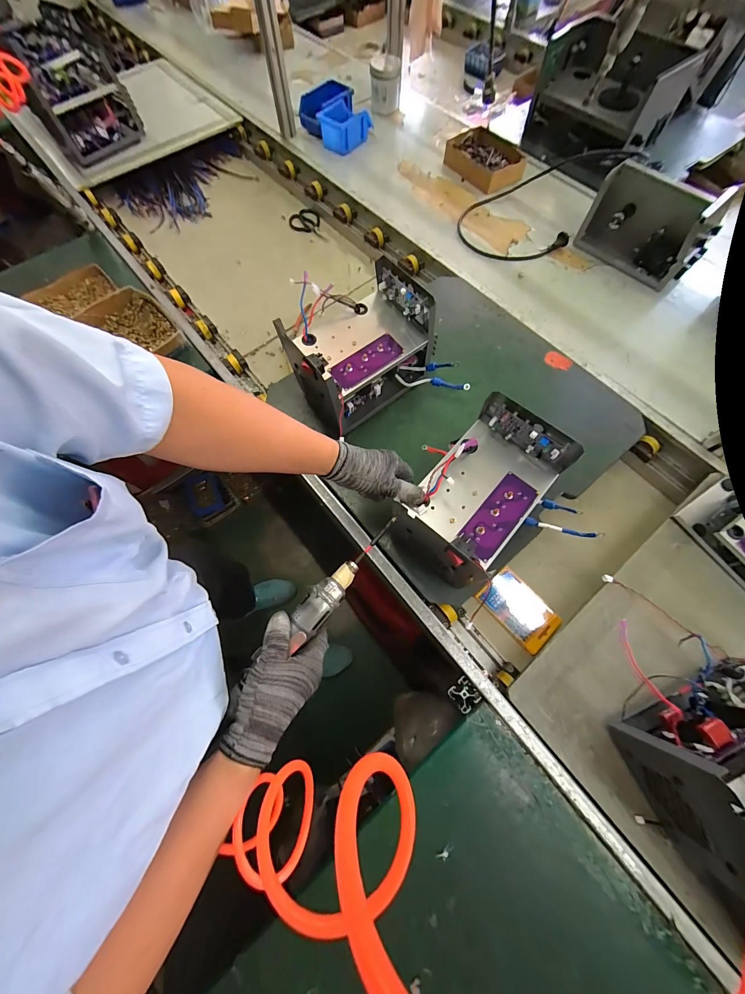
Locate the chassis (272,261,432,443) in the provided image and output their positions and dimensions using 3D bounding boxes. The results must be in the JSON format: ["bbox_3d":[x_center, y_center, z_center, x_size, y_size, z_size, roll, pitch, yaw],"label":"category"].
[{"bbox_3d":[-0.027,-0.266,0.633,0.244,0.192,0.175,-42,74,-14],"label":"chassis"}]

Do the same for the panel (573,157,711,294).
[{"bbox_3d":[0.634,-0.640,0.779,0.253,0.134,0.094,40,75,14],"label":"panel"}]

